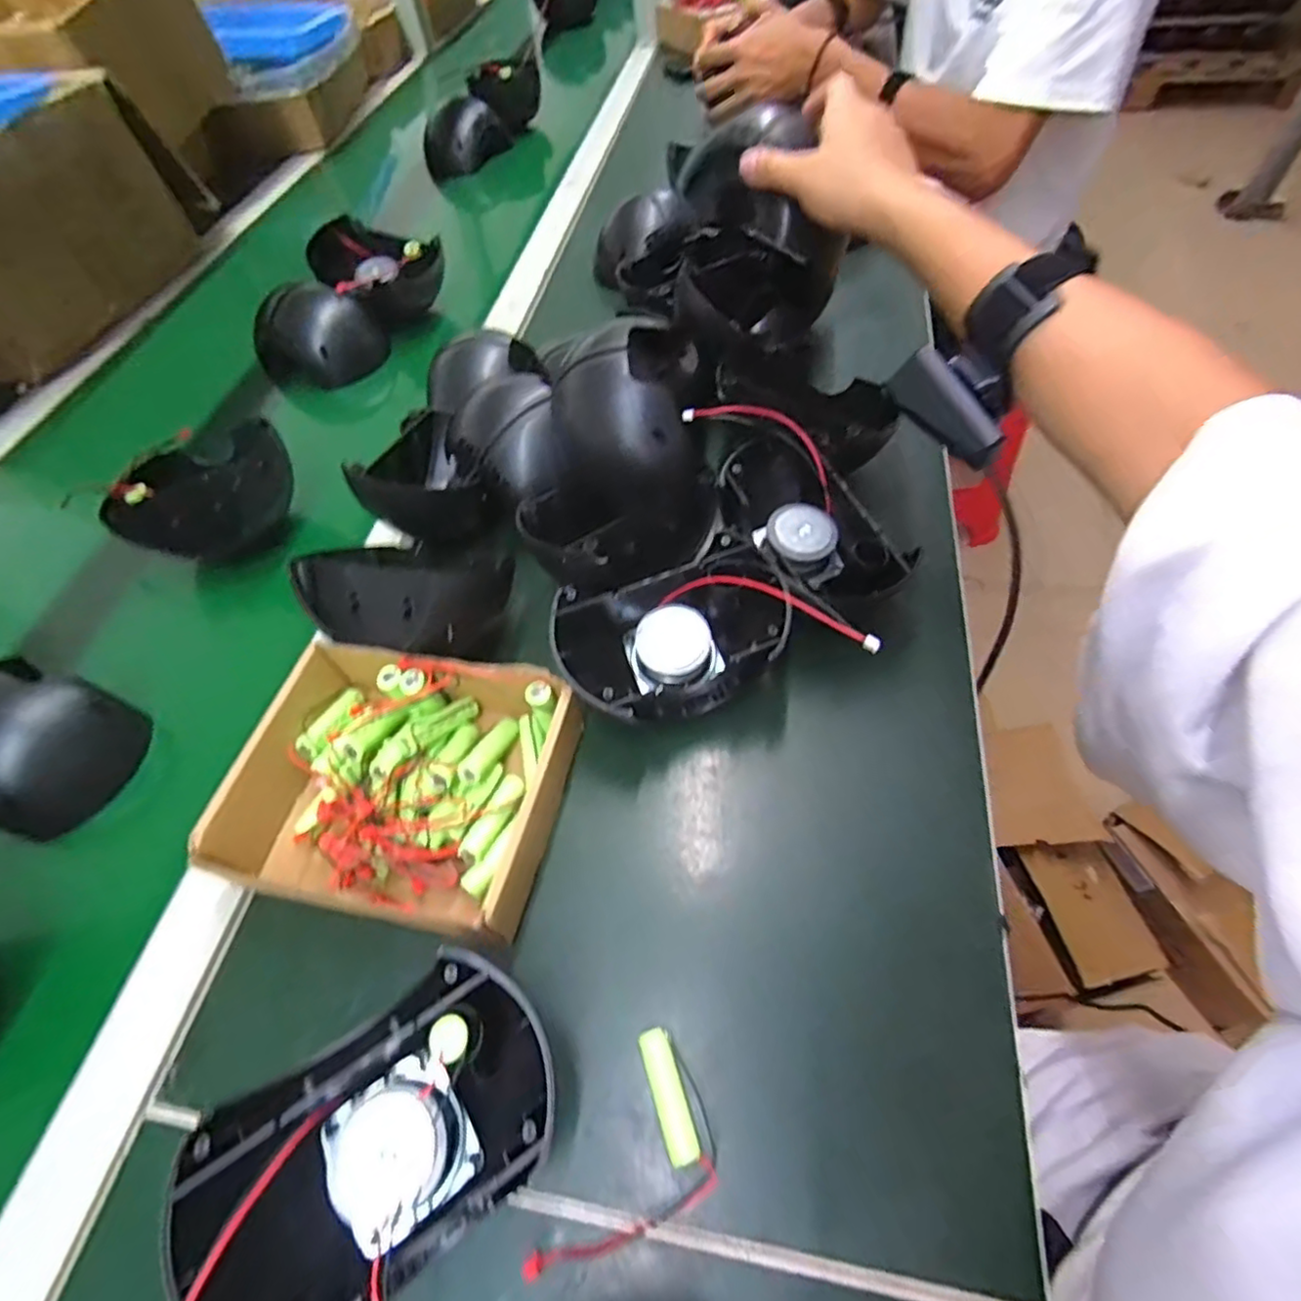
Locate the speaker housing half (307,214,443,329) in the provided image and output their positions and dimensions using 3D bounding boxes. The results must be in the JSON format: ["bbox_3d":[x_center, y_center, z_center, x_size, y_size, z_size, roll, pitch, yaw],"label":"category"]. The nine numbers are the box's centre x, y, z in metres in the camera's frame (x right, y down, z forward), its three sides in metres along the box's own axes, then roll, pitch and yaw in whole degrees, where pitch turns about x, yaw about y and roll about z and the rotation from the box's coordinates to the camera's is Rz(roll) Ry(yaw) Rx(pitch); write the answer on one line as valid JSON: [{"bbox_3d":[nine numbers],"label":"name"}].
[{"bbox_3d":[-0.278,-0.382,0.663,0.109,0.079,0.088,27,63,20],"label":"speaker housing half"}]

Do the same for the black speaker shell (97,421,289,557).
[{"bbox_3d":[-0.330,-0.114,0.491,0.110,0.078,0.087,0,57,4],"label":"black speaker shell"}]

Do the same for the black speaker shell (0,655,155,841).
[{"bbox_3d":[-0.385,0.058,0.397,0.085,0.079,0.091,-2,57,3],"label":"black speaker shell"}]

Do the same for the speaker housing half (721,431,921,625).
[{"bbox_3d":[0.095,-0.078,0.416,0.084,0.057,0.139,-23,58,-10],"label":"speaker housing half"}]

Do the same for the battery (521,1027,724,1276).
[{"bbox_3d":[-0.003,0.223,0.273,0.053,0.013,0.099,25,62,19],"label":"battery"}]

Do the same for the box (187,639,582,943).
[{"bbox_3d":[-0.139,0.074,0.357,0.172,0.051,0.143,9,58,10],"label":"box"}]

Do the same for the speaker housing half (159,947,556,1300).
[{"bbox_3d":[-0.100,0.196,0.257,0.134,0.072,0.088,-34,61,-17],"label":"speaker housing half"}]

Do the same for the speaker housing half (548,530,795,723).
[{"bbox_3d":[0.014,-0.012,0.382,0.135,0.055,0.098,-20,57,-8],"label":"speaker housing half"}]

